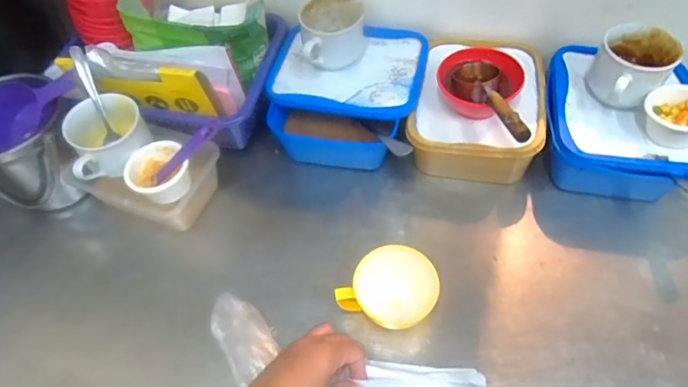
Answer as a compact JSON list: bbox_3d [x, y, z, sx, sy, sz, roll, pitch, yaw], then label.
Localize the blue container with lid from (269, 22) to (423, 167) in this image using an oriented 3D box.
[{"bbox_3d":[0.006,-0.132,0.676,0.204,0.074,0.199,2,58,6],"label":"blue container with lid"}]

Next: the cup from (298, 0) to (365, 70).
[{"bbox_3d":[-0.013,-0.211,0.653,0.082,0.071,0.086,-2,57,3],"label":"cup"}]

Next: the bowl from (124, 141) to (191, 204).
[{"bbox_3d":[-0.215,-0.024,0.575,0.068,0.033,0.068,-2,57,3],"label":"bowl"}]

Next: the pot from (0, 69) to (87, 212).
[{"bbox_3d":[-0.394,-0.059,0.634,0.136,0.144,0.124,-2,58,3],"label":"pot"}]

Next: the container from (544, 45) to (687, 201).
[{"bbox_3d":[0.337,-0.081,0.610,0.174,0.083,0.203,11,58,11],"label":"container"}]

